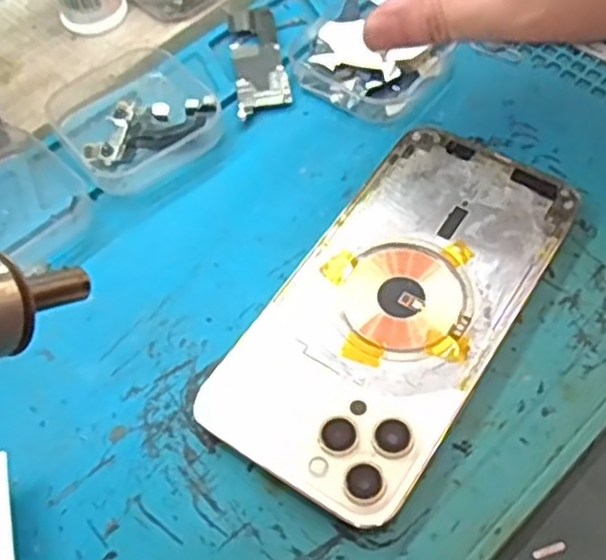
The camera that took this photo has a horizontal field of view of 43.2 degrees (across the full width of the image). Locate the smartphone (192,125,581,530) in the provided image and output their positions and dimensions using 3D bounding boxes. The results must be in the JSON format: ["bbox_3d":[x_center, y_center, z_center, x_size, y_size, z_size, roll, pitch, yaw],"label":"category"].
[{"bbox_3d":[0.036,0.007,0.281,0.077,0.011,0.156,29,64,19],"label":"smartphone"}]

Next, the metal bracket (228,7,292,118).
[{"bbox_3d":[-0.021,-0.103,0.357,0.024,0.005,0.070,-7,58,-1],"label":"metal bracket"}]

